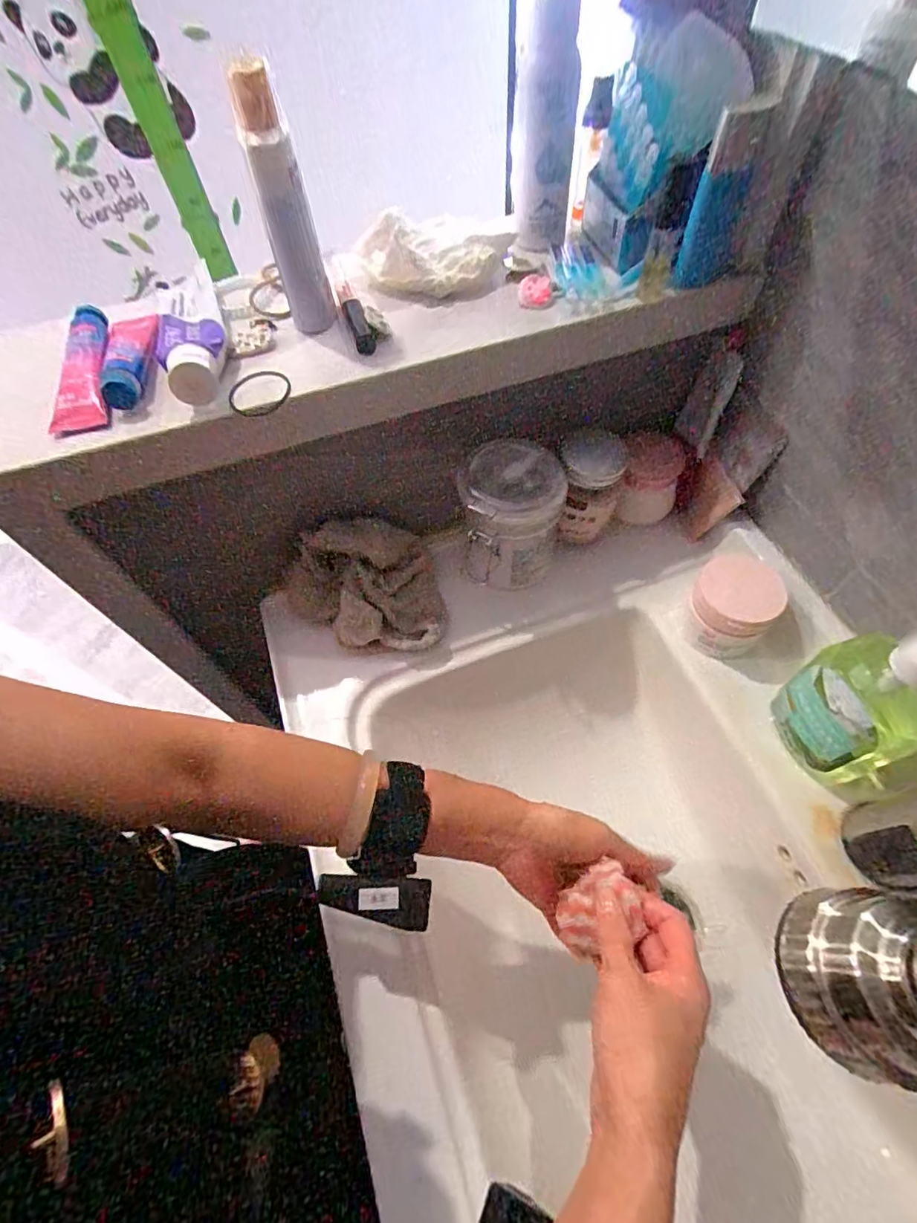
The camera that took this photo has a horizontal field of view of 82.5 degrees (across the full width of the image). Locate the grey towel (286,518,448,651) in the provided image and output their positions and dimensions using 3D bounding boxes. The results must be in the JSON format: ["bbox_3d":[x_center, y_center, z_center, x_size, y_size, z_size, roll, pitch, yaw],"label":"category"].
[{"bbox_3d":[-0.085,-0.014,0.481,0.130,0.097,0.104,-21,60,-9],"label":"grey towel"}]

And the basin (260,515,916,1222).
[{"bbox_3d":[0.147,0.255,0.425,0.462,0.165,0.659,-17,59,-7],"label":"basin"}]

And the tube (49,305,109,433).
[{"bbox_3d":[-0.268,-0.174,0.369,0.035,0.021,0.114,-15,59,-6],"label":"tube"}]

